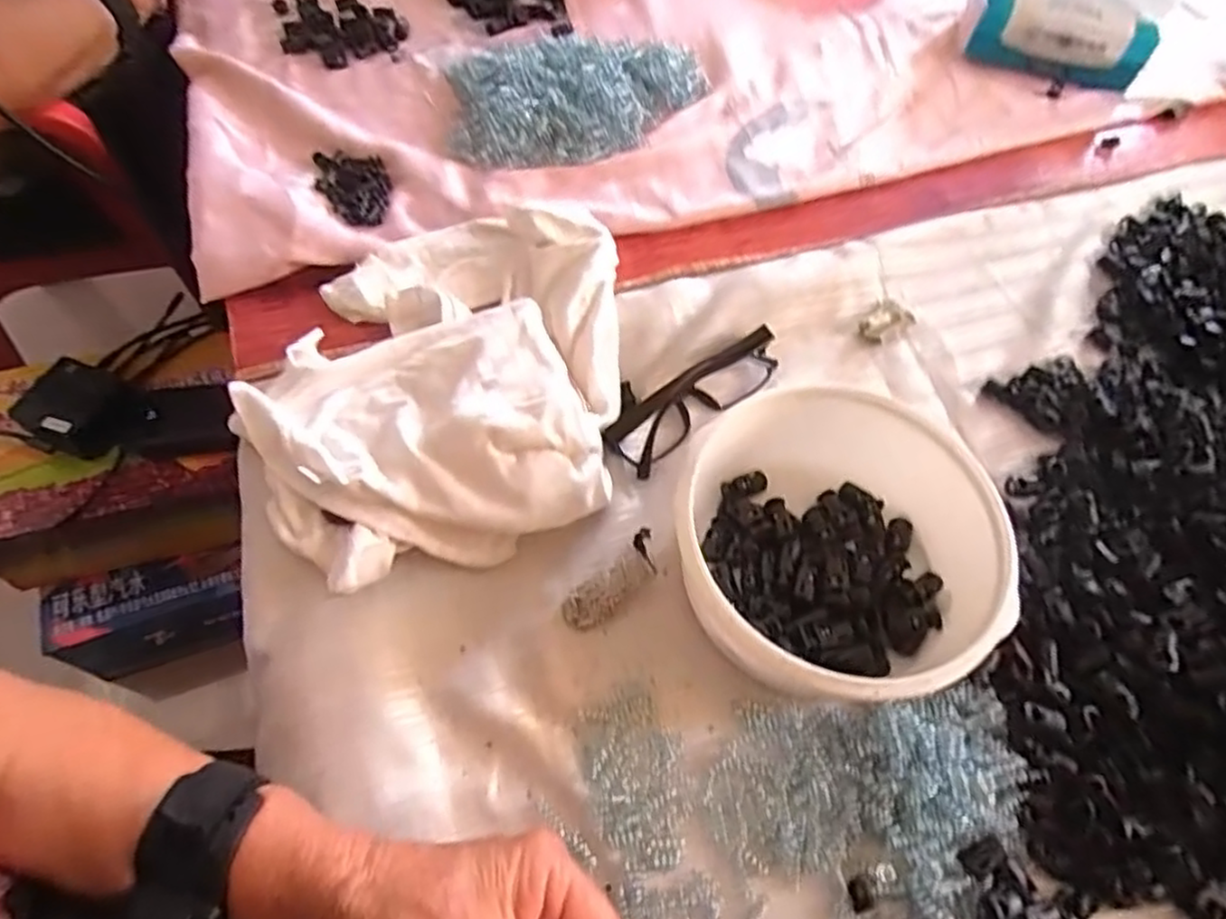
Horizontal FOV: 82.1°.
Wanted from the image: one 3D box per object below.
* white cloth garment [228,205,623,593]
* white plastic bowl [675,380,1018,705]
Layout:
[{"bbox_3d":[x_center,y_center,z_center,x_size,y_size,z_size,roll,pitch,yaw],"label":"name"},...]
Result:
[{"bbox_3d":[-0.110,-0.065,0.440,0.224,0.055,0.289,0,58,-2],"label":"white cloth garment"},{"bbox_3d":[0.112,0.047,0.373,0.153,0.070,0.158,2,61,-4],"label":"white plastic bowl"}]

